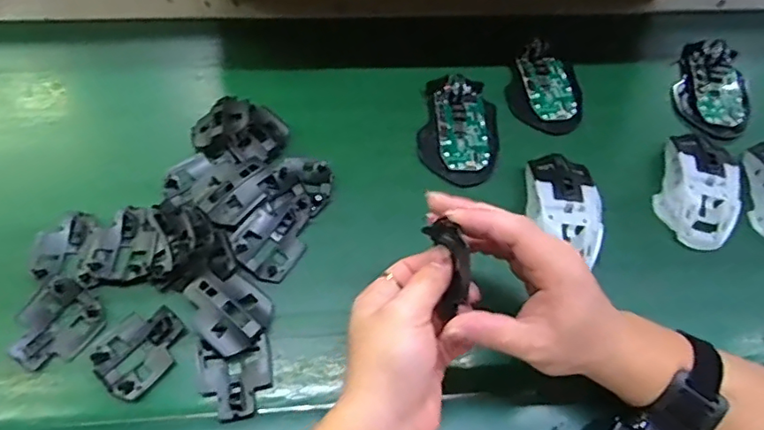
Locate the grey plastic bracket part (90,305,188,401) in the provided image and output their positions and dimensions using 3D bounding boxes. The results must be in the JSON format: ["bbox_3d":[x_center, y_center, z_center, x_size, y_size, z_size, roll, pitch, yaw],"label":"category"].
[{"bbox_3d":[-0.180,0.099,0.420,0.050,0.010,0.066,34,66,16],"label":"grey plastic bracket part"}]

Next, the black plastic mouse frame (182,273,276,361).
[{"bbox_3d":[-0.116,0.073,0.428,0.065,0.020,0.051,37,67,17],"label":"black plastic mouse frame"}]

